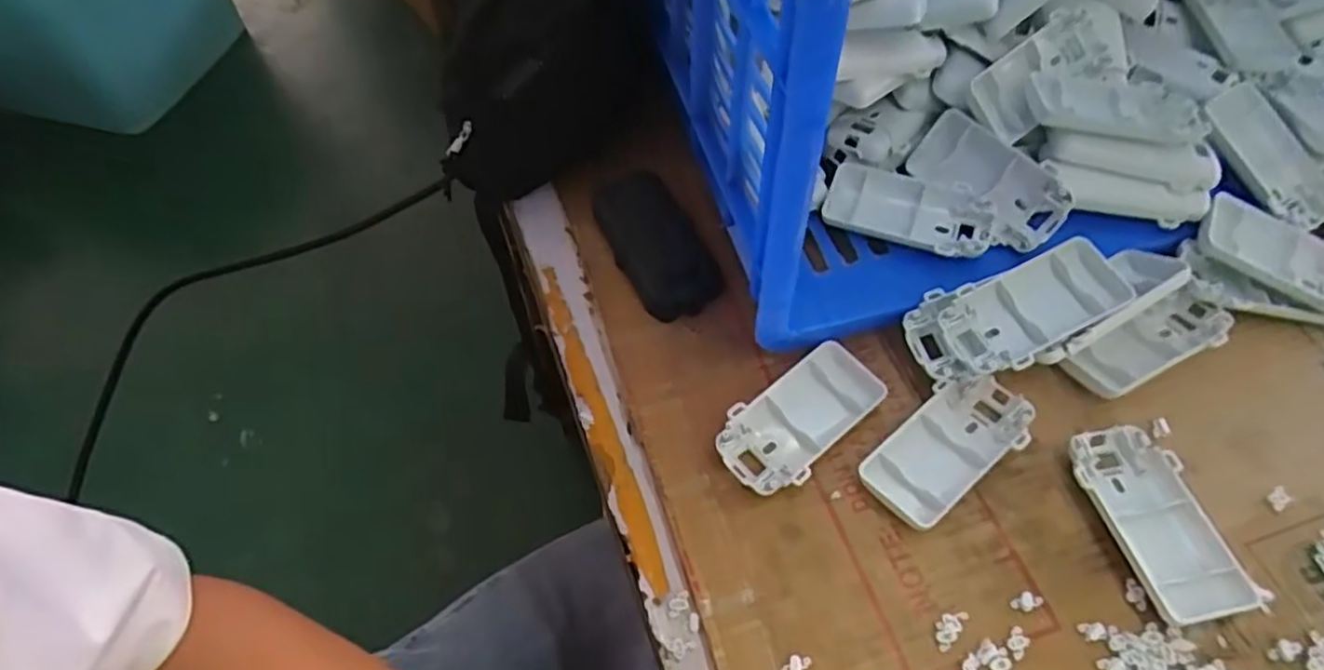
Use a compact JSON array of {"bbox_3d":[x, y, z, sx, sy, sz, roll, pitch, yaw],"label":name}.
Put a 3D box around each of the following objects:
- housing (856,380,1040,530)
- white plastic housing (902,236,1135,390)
[{"bbox_3d":[0.152,0.060,0.386,0.096,0.018,0.049,-32,59,-16],"label":"housing"},{"bbox_3d":[0.194,-0.011,0.395,0.113,0.022,0.054,-25,56,7],"label":"white plastic housing"}]

